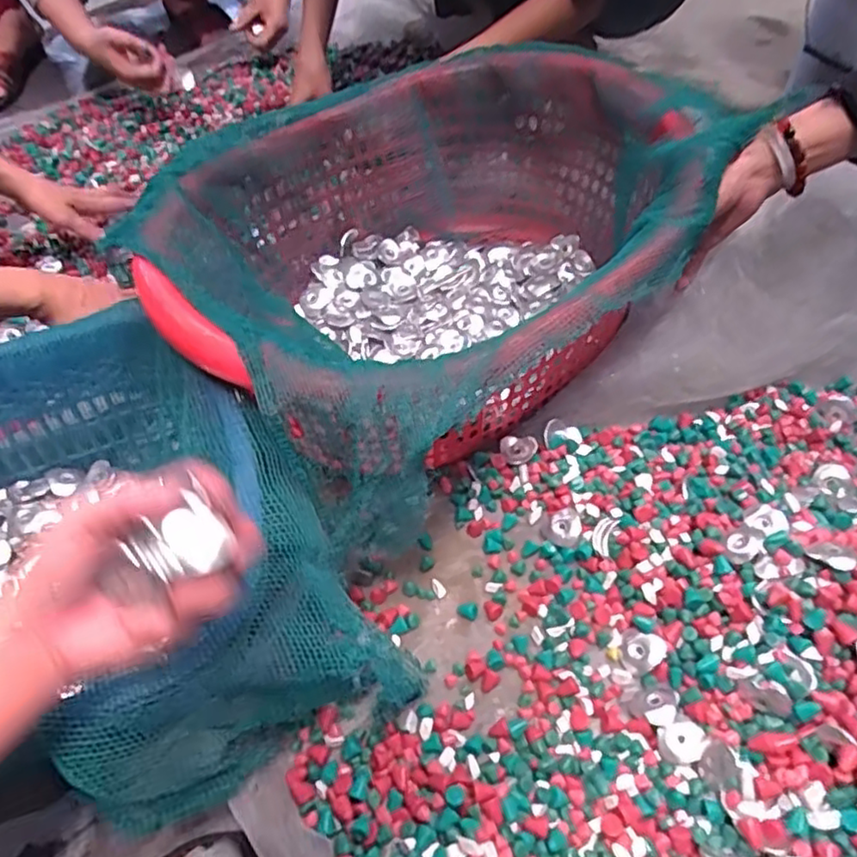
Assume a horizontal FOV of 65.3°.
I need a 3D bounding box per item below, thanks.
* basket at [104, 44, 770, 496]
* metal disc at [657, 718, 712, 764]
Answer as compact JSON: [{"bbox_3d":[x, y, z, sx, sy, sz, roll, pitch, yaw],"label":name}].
[{"bbox_3d":[0.007,-0.170,0.677,0.516,0.207,0.417,-37,59,-21],"label":"basket"},{"bbox_3d":[0.187,0.230,0.491,0.034,0.007,0.029,-25,49,2],"label":"metal disc"}]

